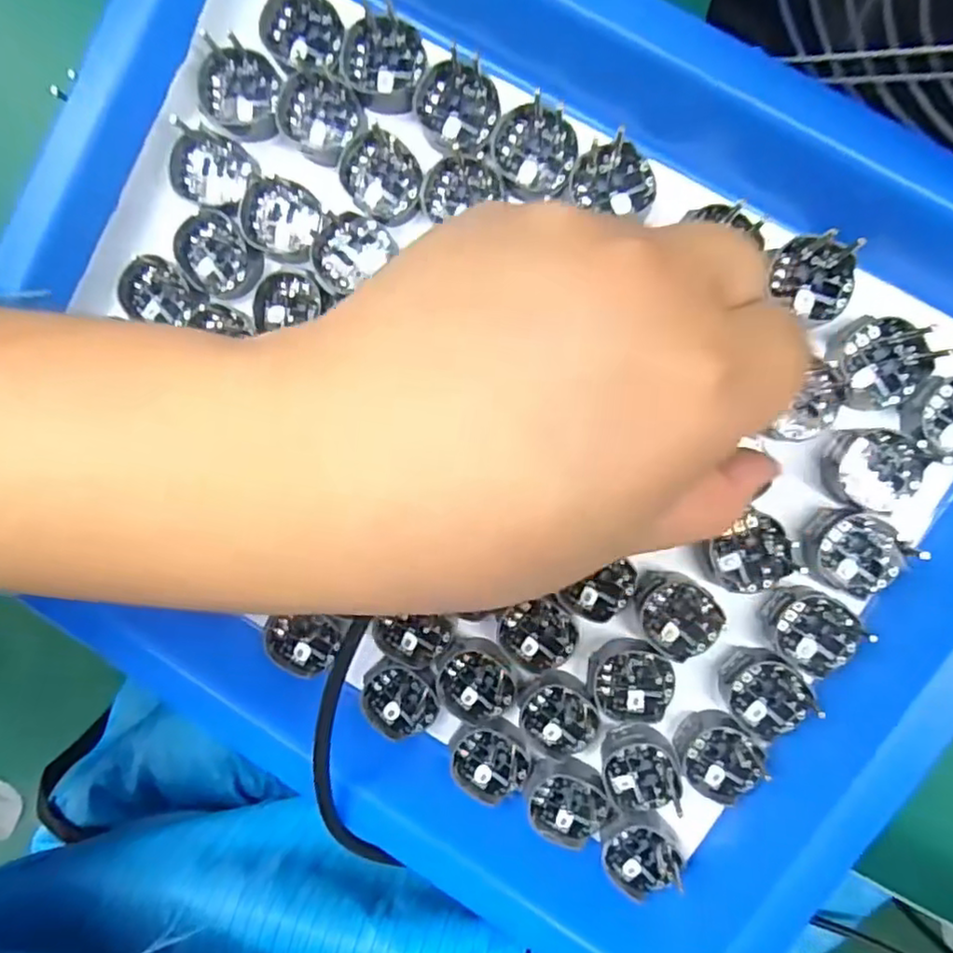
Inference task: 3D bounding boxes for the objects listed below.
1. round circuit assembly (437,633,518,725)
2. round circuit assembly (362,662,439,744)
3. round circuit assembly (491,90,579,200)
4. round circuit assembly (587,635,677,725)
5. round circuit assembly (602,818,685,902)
[{"bbox_3d":[0.000,0.073,0.224,0.028,0.004,0.030,0,91,6],"label":"round circuit assembly"},{"bbox_3d":[-0.027,0.080,0.228,0.026,0.006,0.027,0,91,6],"label":"round circuit assembly"},{"bbox_3d":[0.019,-0.108,0.207,0.027,0.007,0.030,-3,91,6],"label":"round circuit assembly"},{"bbox_3d":[0.053,0.070,0.221,0.027,0.010,0.028,0,91,6],"label":"round circuit assembly"},{"bbox_3d":[0.058,0.132,0.221,0.026,0.006,0.025,0,91,6],"label":"round circuit assembly"}]

